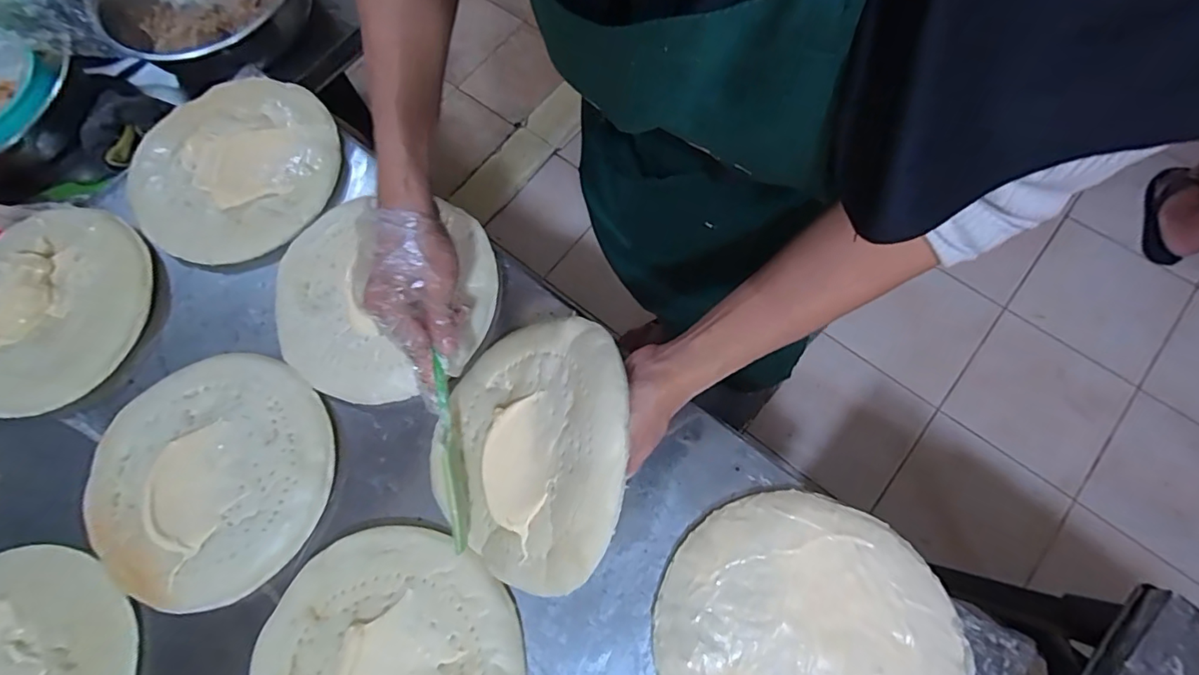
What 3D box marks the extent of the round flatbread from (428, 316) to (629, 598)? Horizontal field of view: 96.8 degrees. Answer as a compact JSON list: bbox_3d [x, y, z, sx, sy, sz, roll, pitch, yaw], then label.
[{"bbox_3d":[-0.053,0.078,0.390,0.190,0.027,0.188,-16,66,39],"label":"round flatbread"}]

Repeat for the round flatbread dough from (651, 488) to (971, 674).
[{"bbox_3d":[0.142,0.215,0.370,0.197,0.015,0.197,-4,69,9],"label":"round flatbread dough"}]

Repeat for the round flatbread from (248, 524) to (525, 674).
[{"bbox_3d":[-0.157,0.248,0.386,0.195,0.021,0.195,-2,71,5],"label":"round flatbread"}]

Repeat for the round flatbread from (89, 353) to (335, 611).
[{"bbox_3d":[-0.323,0.110,0.439,0.196,0.027,0.187,-1,72,4],"label":"round flatbread"}]

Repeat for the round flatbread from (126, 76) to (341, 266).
[{"bbox_3d":[-0.365,-0.173,0.534,0.196,0.013,0.201,-1,72,4],"label":"round flatbread"}]

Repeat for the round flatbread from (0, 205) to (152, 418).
[{"bbox_3d":[-0.522,-0.031,0.498,0.188,0.027,0.188,-1,72,4],"label":"round flatbread"}]

